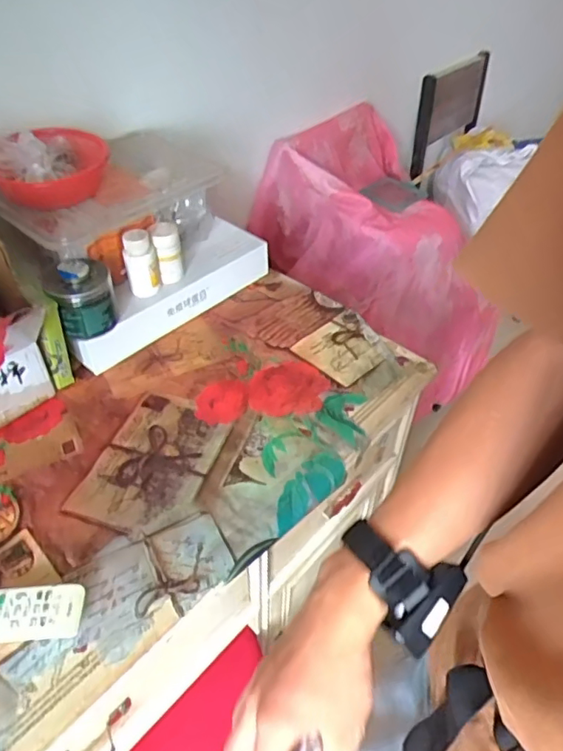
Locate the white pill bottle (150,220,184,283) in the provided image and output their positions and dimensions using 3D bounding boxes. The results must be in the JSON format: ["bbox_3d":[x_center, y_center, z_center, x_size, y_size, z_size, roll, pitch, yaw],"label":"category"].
[{"bbox_3d":[-0.161,-0.174,0.785,0.038,0.085,0.036,-9,51,-11],"label":"white pill bottle"}]

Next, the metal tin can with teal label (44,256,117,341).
[{"bbox_3d":[-0.258,-0.103,0.711,0.075,0.088,0.066,-22,54,-20],"label":"metal tin can with teal label"}]

